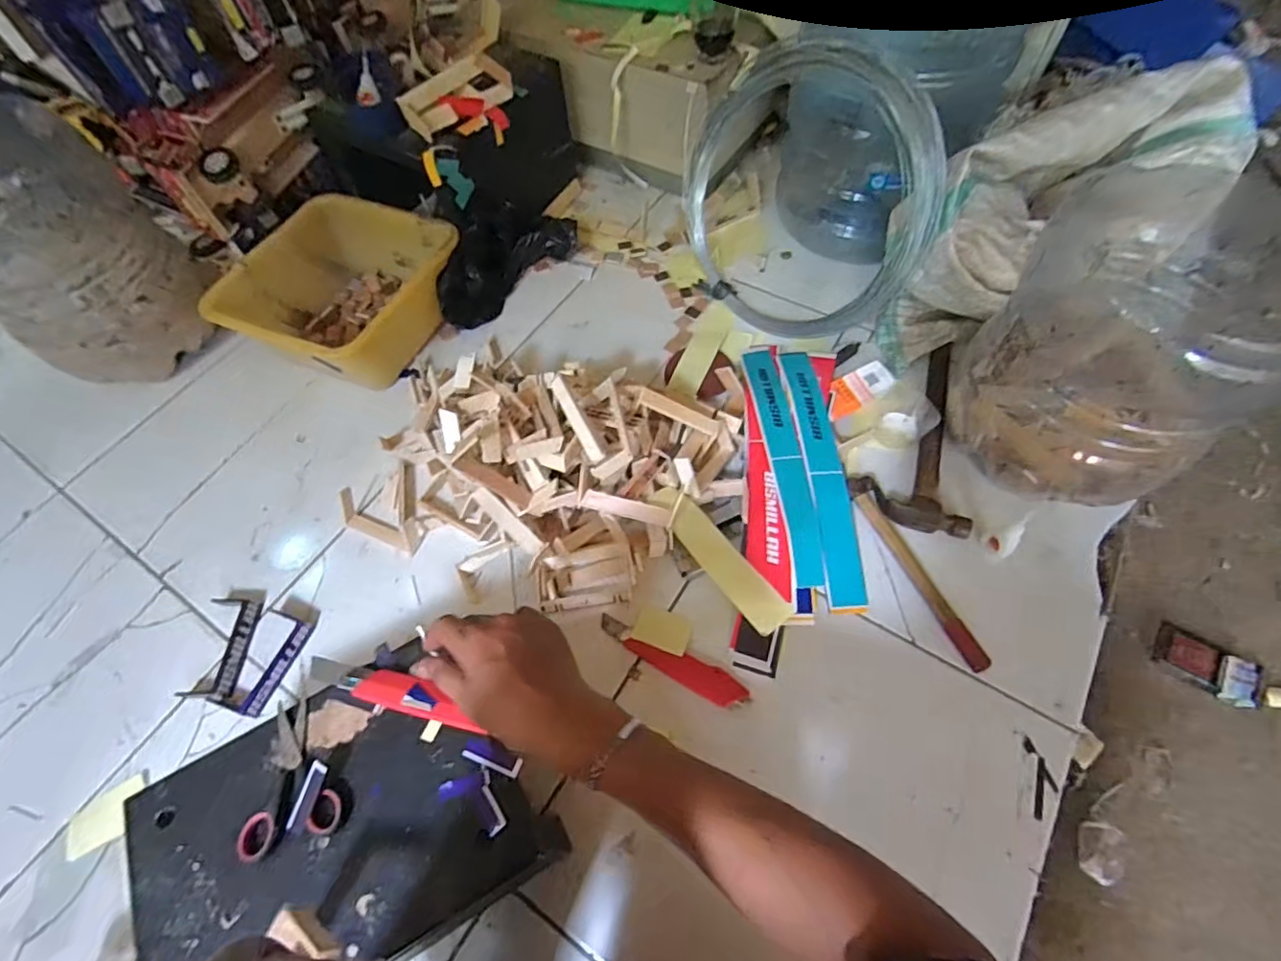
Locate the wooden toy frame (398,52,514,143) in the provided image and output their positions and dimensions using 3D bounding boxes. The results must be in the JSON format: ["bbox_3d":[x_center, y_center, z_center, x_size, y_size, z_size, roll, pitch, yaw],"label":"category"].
[{"bbox_3d":[-0.251,-0.524,0.769,0.152,0.040,0.068,-40,65,-17],"label":"wooden toy frame"}]

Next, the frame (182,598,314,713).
[{"bbox_3d":[-0.442,0.190,0.643,0.120,0.022,0.126,10,62,11],"label":"frame"}]

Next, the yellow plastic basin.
[{"bbox_3d":[-0.405,-0.274,0.819,0.251,0.120,0.286,20,64,16],"label":"yellow plastic basin"}]

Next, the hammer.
[{"bbox_3d":[0.333,-0.067,0.703,0.122,0.025,0.272,6,61,9],"label":"hammer"}]

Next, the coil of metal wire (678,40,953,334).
[{"bbox_3d":[0.216,-0.372,0.743,0.341,0.348,0.086,20,26,32],"label":"coil of metal wire"}]

